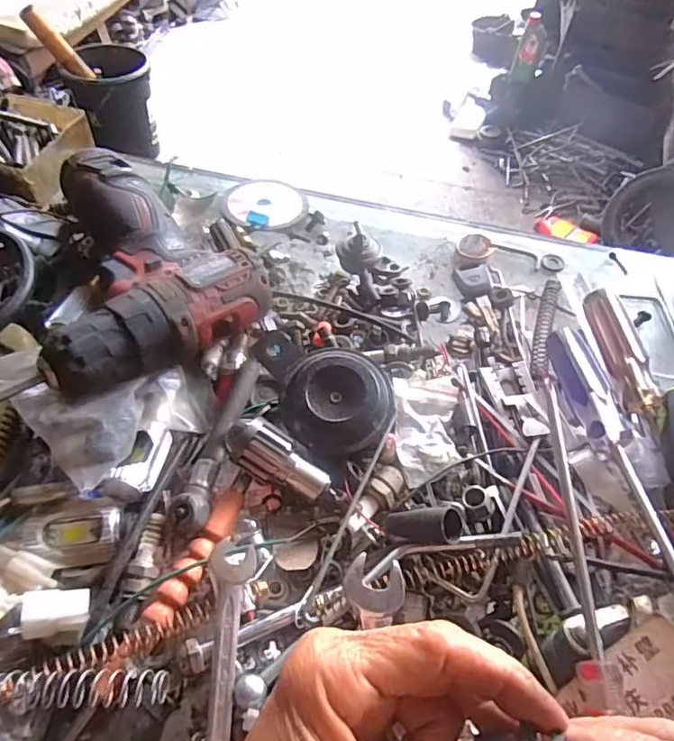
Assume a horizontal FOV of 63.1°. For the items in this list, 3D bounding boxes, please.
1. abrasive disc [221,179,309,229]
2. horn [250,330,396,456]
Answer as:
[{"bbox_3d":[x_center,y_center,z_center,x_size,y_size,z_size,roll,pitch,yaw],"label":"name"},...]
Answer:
[{"bbox_3d":[-0.064,-0.150,0.491,0.074,0.005,0.069,2,51,-2],"label":"abrasive disc"},{"bbox_3d":[-0.010,0.003,0.346,0.064,0.034,0.107,-24,58,-19],"label":"horn"}]

